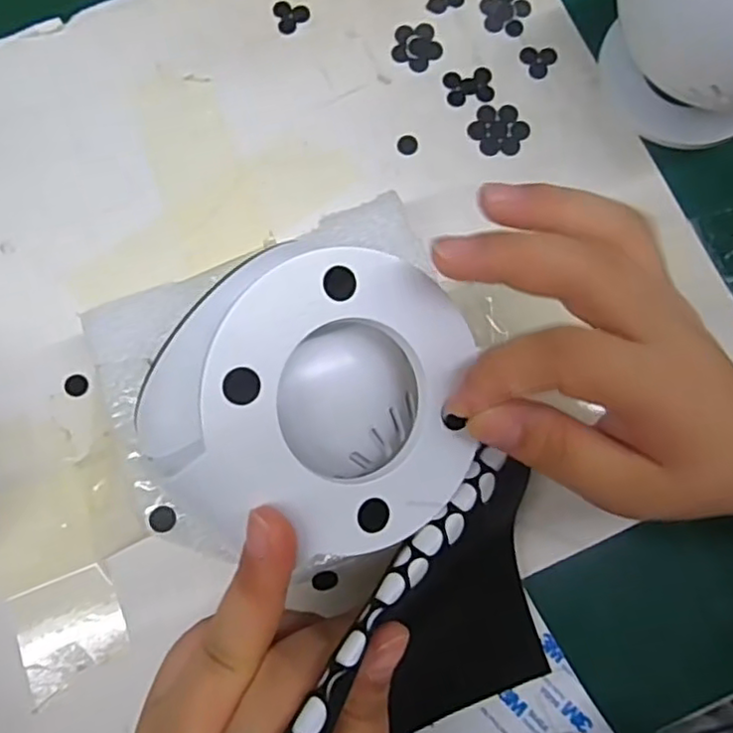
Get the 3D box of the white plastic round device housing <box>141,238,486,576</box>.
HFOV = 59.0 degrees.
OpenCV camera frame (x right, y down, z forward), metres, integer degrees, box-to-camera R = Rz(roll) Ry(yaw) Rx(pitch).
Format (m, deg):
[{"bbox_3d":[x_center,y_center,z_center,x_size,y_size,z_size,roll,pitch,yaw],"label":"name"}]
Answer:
[{"bbox_3d":[-0.021,0.011,0.207,0.089,0.057,0.085,0,90,-25],"label":"white plastic round device housing"}]

